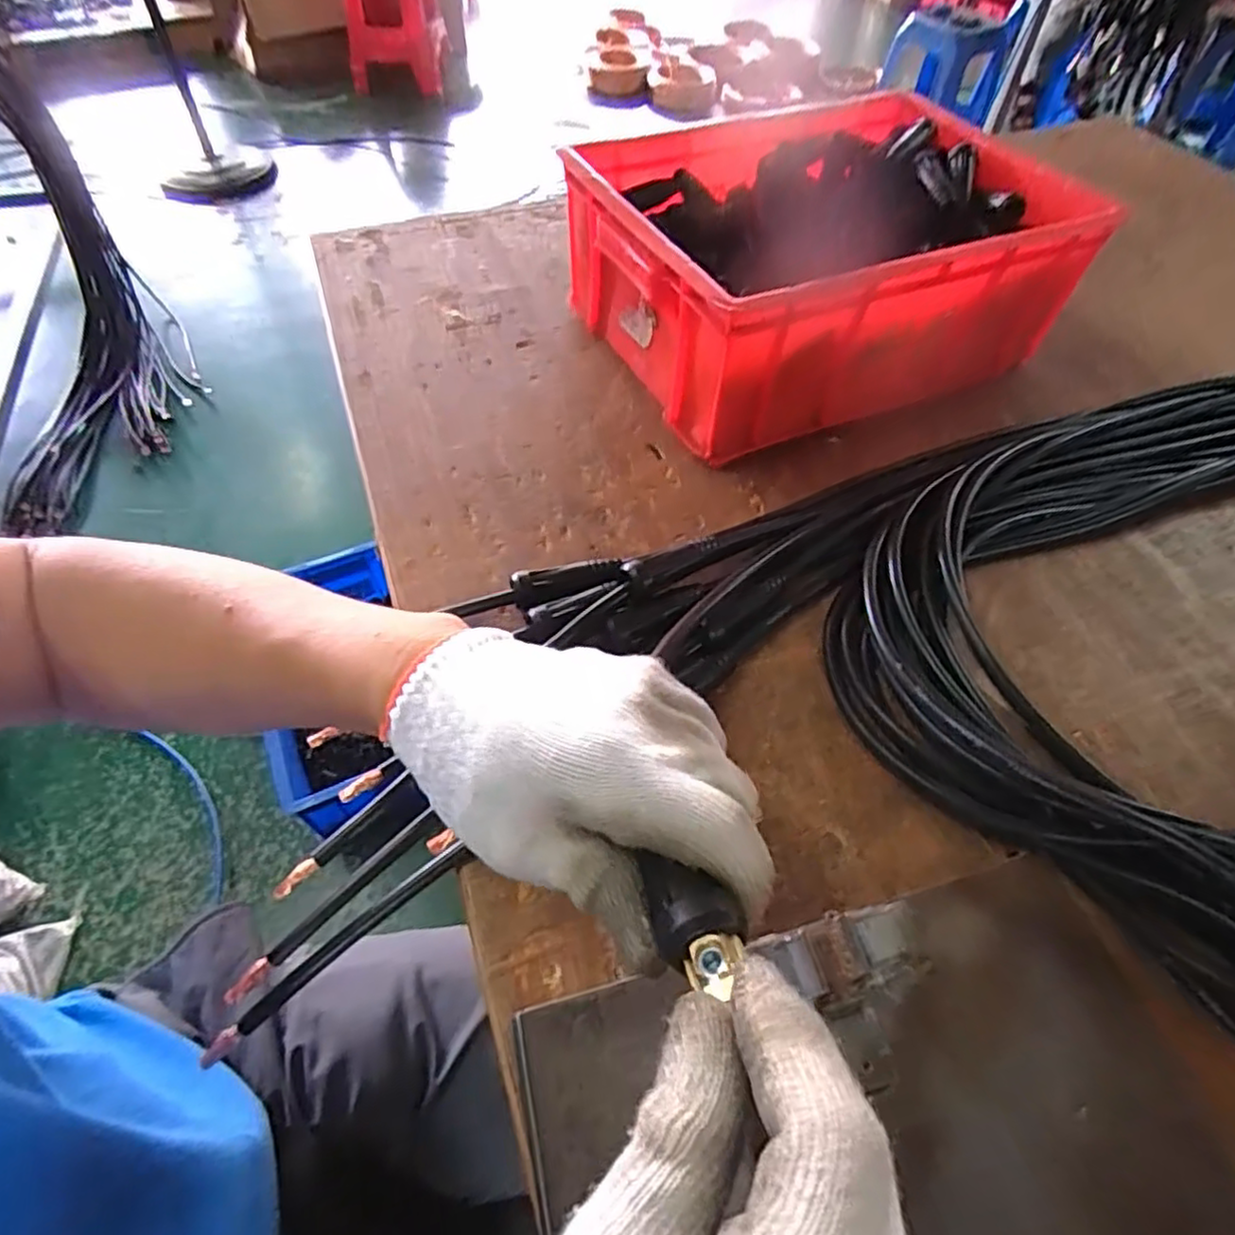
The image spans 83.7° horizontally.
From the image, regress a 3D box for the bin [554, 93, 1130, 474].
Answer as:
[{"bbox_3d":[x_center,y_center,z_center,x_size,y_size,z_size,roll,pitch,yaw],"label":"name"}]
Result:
[{"bbox_3d":[0.184,-0.333,0.650,0.398,0.150,0.296,-21,57,-16],"label":"bin"}]

